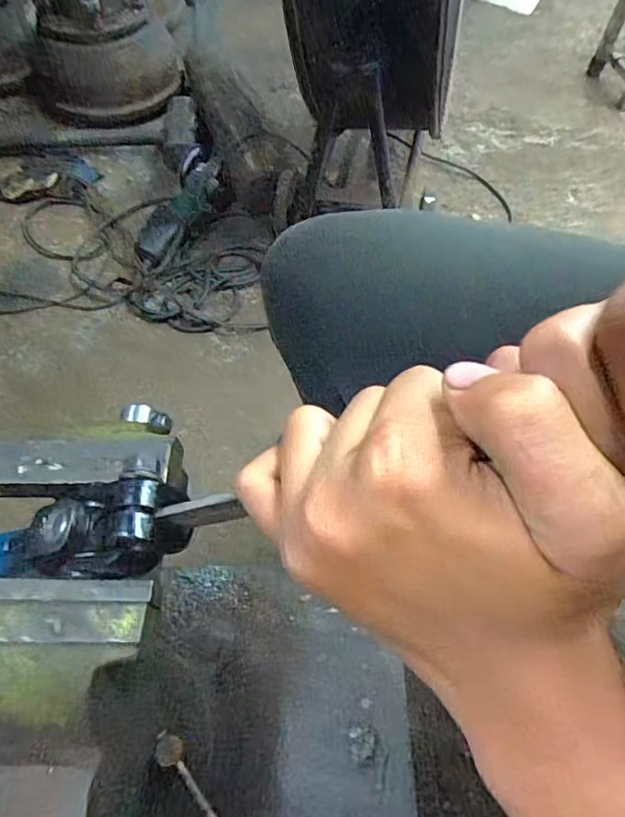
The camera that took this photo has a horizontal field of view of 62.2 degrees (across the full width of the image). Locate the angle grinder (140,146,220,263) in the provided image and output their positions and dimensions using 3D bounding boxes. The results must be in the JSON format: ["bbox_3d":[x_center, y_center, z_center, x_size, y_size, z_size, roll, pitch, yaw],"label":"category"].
[{"bbox_3d":[-0.261,-0.401,1.028,0.107,0.082,0.269,16,62,7],"label":"angle grinder"}]

